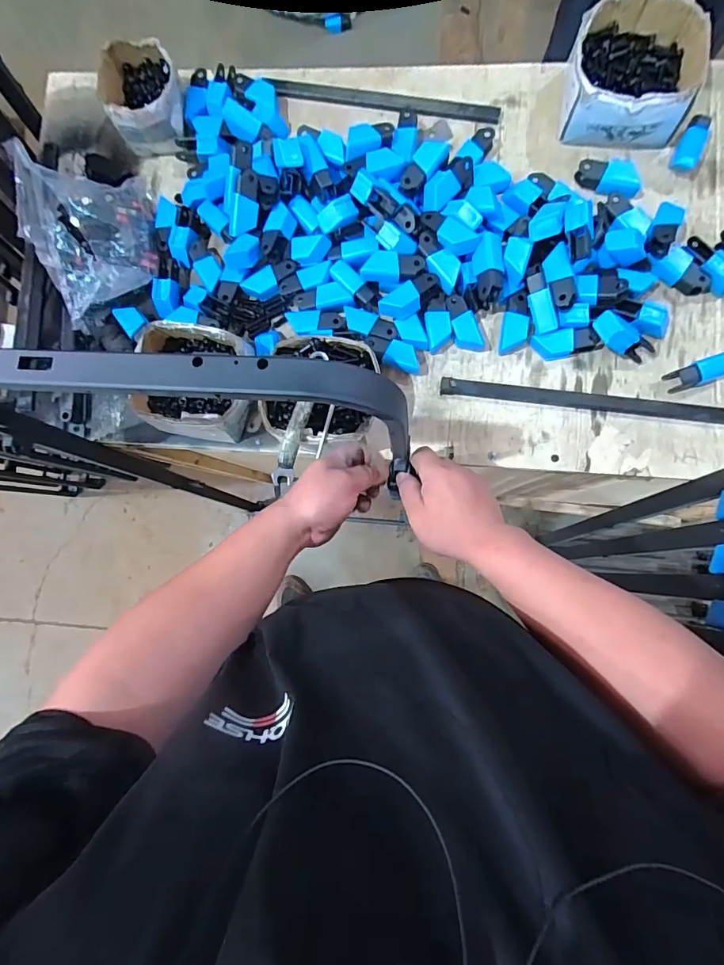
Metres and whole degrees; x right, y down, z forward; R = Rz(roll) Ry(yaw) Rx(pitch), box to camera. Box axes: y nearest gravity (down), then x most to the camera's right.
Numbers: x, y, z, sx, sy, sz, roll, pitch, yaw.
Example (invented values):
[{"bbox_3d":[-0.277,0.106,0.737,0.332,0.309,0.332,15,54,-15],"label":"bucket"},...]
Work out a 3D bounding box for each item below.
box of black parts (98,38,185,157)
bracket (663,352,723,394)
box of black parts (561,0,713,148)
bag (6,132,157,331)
[{"bbox_3d":[-0.323,-0.578,0.680,0.114,0.070,0.139,-21,82,3],"label":"box of black parts"},{"bbox_3d":[0.439,-0.142,0.581,0.086,0.033,0.029,-20,83,4],"label":"bracket"},{"bbox_3d":[0.366,-0.558,0.617,0.165,0.079,0.177,11,85,7],"label":"box of black parts"},{"bbox_3d":[-0.396,-0.366,0.642,0.167,0.103,0.237,-16,83,4],"label":"bag"}]

